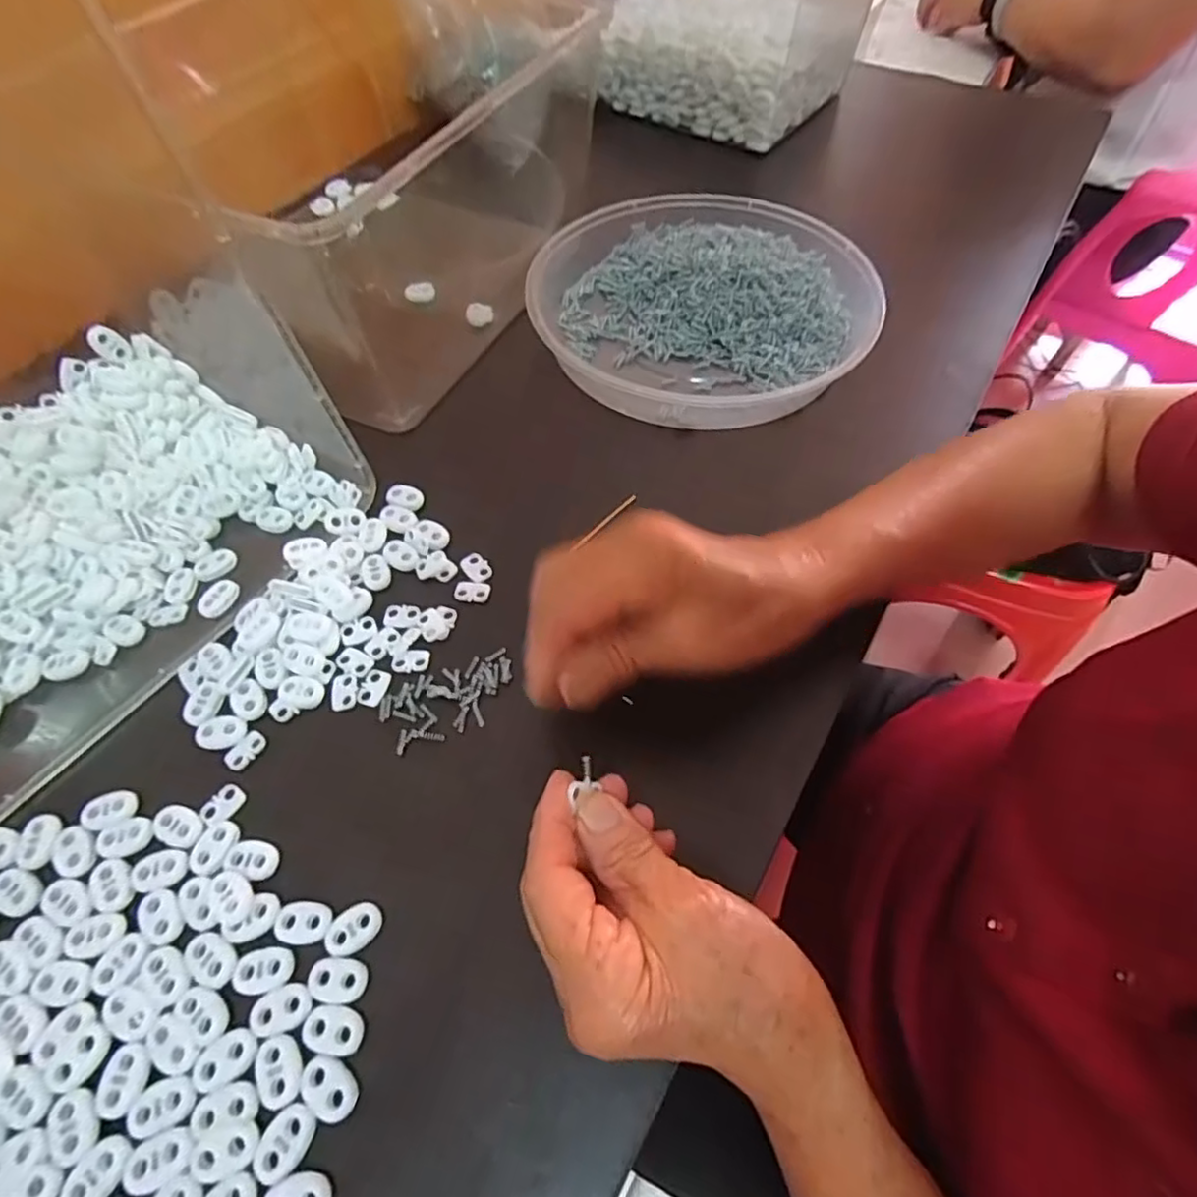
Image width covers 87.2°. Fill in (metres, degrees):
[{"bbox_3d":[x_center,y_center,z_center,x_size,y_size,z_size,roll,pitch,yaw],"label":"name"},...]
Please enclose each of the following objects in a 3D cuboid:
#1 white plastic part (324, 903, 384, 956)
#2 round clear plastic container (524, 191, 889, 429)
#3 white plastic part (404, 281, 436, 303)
[{"bbox_3d":[-0.099,0.134,0.255,0.023,0.004,0.016,-26,62,-14],"label":"white plastic part"},{"bbox_3d":[0.069,-0.212,0.437,0.225,0.033,0.218,-1,59,1],"label":"round clear plastic container"},{"bbox_3d":[-0.138,-0.237,0.485,0.023,0.006,0.018,-16,60,-8],"label":"white plastic part"}]

